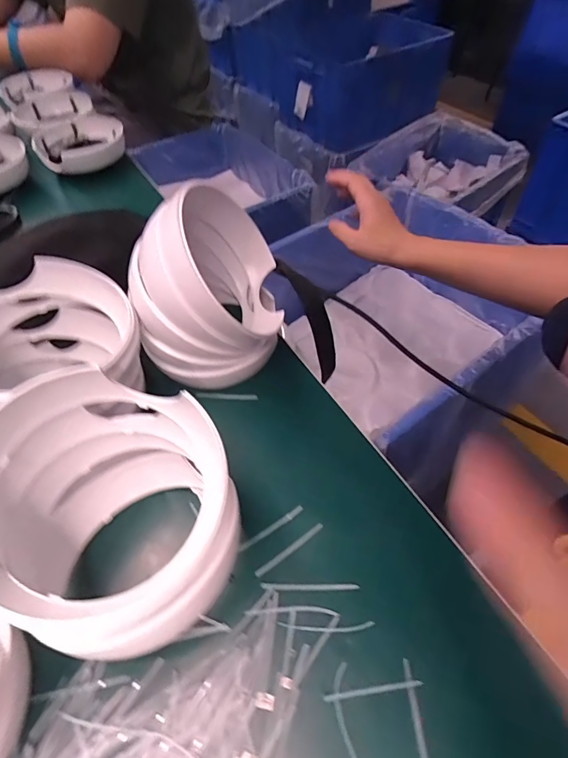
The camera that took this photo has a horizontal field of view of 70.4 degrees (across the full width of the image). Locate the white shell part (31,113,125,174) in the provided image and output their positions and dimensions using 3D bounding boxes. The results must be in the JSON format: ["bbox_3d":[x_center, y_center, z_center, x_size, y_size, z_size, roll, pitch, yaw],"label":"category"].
[{"bbox_3d":[-0.279,-0.329,0.560,0.112,0.034,0.115,-3,52,1],"label":"white shell part"}]

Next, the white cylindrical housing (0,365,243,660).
[{"bbox_3d":[-0.084,0.071,0.217,0.111,0.104,0.114,-2,52,2],"label":"white cylindrical housing"}]

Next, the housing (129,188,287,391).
[{"bbox_3d":[-0.054,-0.074,0.302,0.092,0.110,0.109,-5,52,-1],"label":"housing"}]

